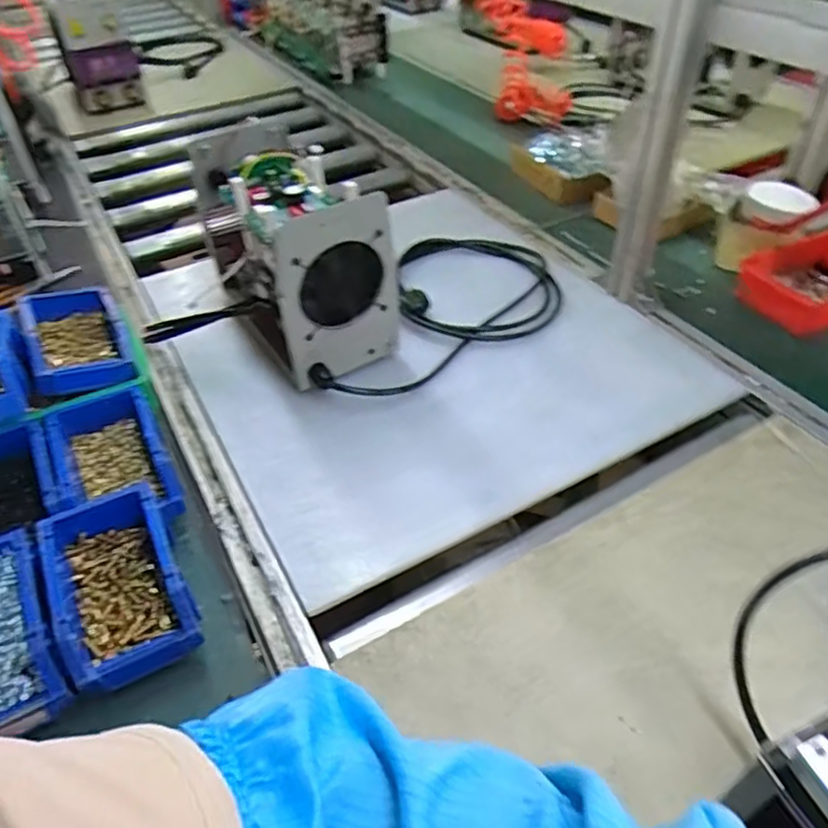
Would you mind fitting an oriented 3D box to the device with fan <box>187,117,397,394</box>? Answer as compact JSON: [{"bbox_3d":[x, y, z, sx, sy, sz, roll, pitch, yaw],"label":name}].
[{"bbox_3d":[-0.166,-0.212,0.884,0.152,0.240,0.318,-27,49,-23],"label":"device with fan"}]

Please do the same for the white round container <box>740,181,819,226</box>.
[{"bbox_3d":[0.545,-0.316,0.971,0.097,0.037,0.097,-2,44,2],"label":"white round container"}]

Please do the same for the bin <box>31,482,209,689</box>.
[{"bbox_3d":[-0.262,0.148,0.585,0.110,0.055,0.174,-24,48,-20],"label":"bin"}]

